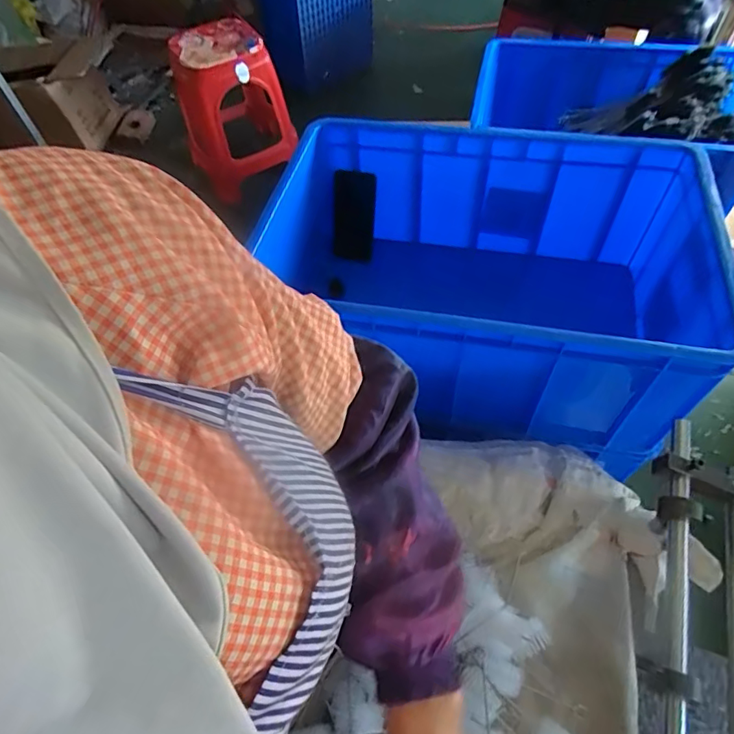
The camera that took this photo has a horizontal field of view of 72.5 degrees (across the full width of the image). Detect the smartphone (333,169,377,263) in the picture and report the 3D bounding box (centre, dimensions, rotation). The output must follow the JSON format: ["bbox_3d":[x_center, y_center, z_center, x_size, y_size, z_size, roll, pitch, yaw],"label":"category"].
[{"bbox_3d":[-0.025,-0.284,0.958,0.082,0.177,0.009,19,46,14],"label":"smartphone"}]

